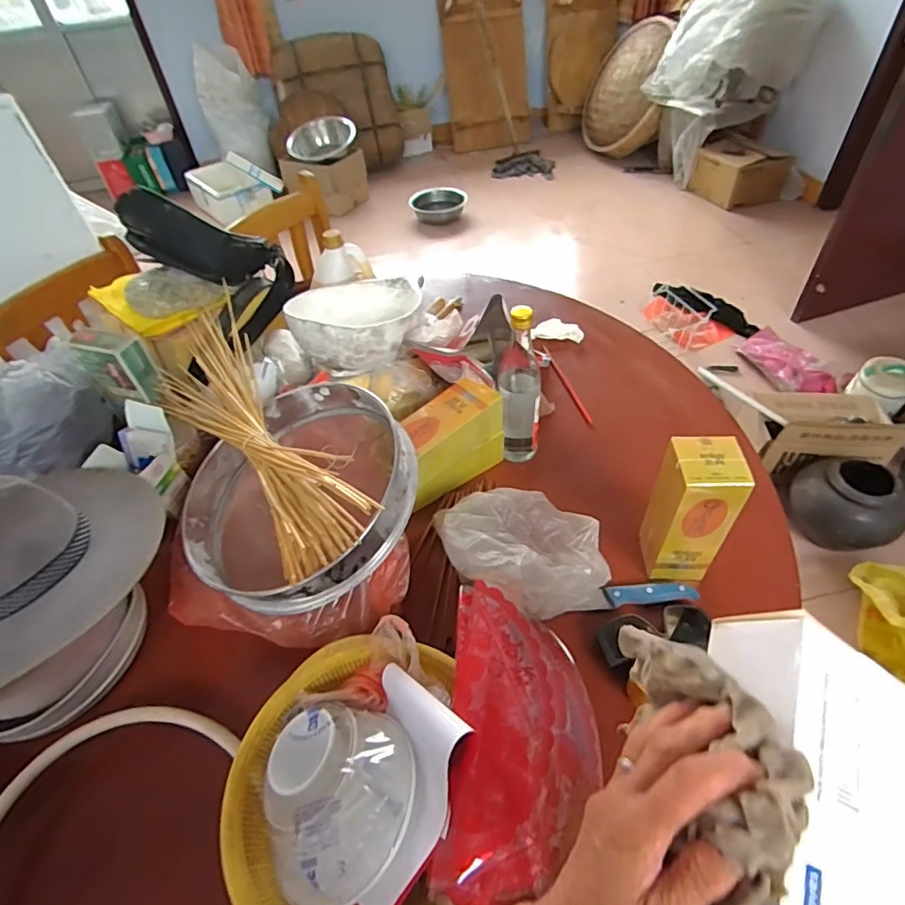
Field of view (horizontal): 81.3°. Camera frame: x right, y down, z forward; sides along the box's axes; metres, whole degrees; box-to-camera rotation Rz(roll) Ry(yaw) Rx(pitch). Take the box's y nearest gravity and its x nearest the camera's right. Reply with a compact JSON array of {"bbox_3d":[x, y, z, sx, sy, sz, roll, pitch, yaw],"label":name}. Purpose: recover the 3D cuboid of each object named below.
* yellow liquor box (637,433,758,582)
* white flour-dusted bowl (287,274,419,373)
[{"bbox_3d":[0.291,0.076,0.652,0.078,0.206,0.073,-2,48,3],"label":"yellow liquor box"},{"bbox_3d":[-0.163,-0.232,0.887,0.213,0.081,0.232,-5,47,1],"label":"white flour-dusted bowl"}]

